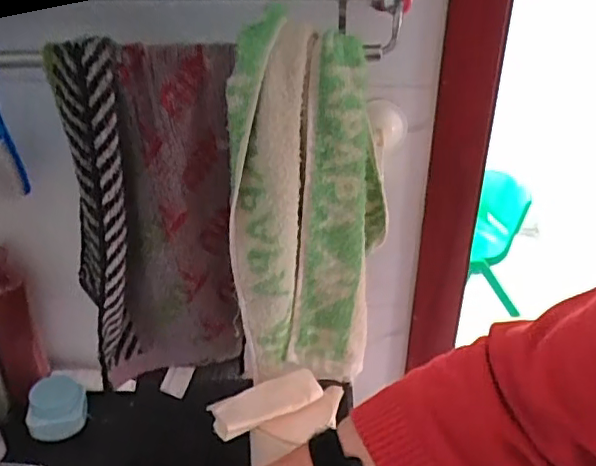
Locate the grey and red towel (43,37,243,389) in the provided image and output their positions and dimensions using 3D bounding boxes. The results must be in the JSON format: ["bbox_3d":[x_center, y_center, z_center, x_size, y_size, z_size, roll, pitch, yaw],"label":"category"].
[{"bbox_3d":[-0.139,-0.002,0.581,0.151,0.358,0.057,-1,30,-3],"label":"grey and red towel"}]

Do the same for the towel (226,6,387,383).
[{"bbox_3d":[0.014,-0.019,0.587,0.159,0.371,0.069,1,27,-3],"label":"towel"}]

